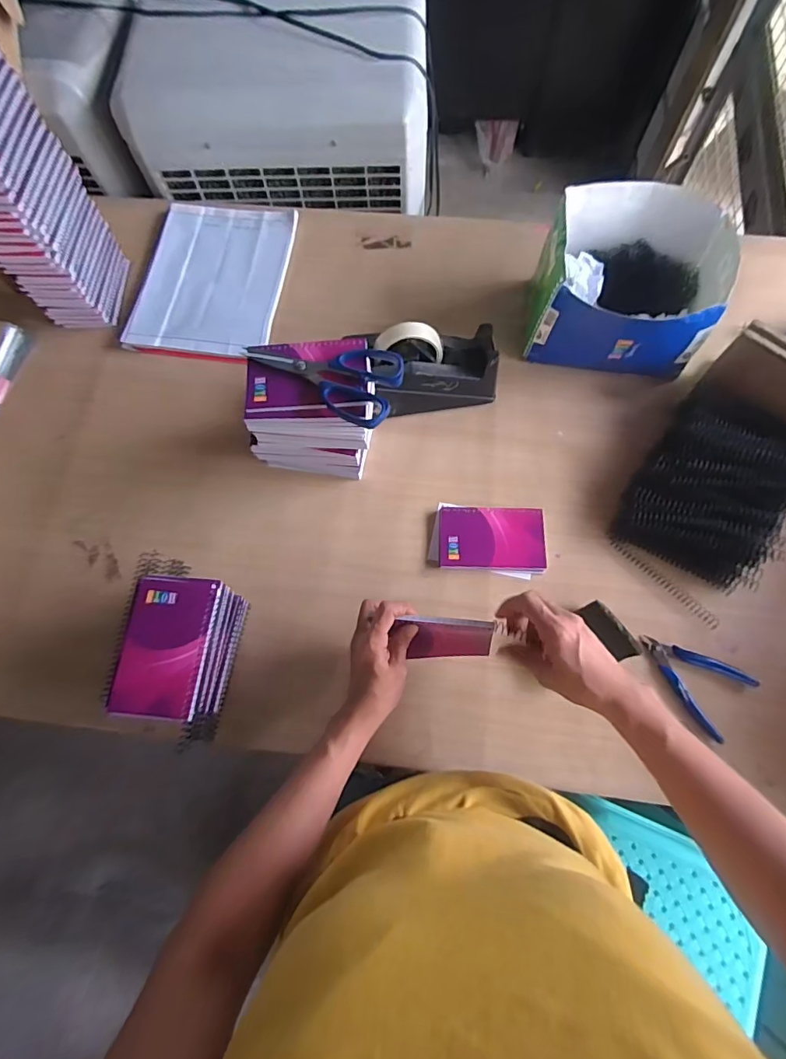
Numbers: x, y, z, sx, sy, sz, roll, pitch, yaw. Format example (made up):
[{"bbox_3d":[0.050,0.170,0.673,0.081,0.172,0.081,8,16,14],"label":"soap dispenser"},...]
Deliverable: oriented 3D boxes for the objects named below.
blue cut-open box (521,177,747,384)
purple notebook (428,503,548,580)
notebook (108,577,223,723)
[{"bbox_3d":[0.311,-0.327,0.651,0.228,0.139,0.211,6,72,5],"label":"blue cut-open box"},{"bbox_3d":[0.121,0.011,0.602,0.139,0.017,0.084,5,72,4],"label":"purple notebook"},{"bbox_3d":[-0.230,0.115,0.484,0.083,0.018,0.136,3,72,3],"label":"notebook"}]

